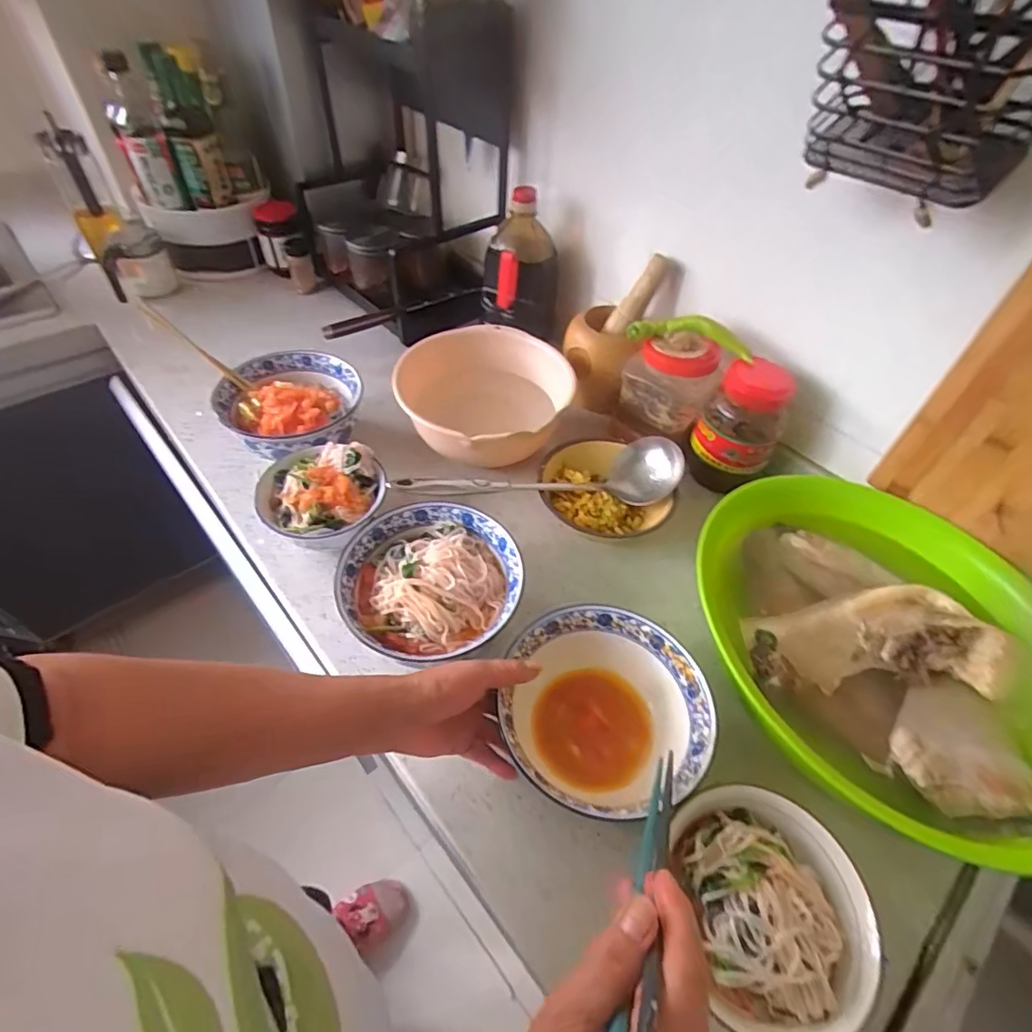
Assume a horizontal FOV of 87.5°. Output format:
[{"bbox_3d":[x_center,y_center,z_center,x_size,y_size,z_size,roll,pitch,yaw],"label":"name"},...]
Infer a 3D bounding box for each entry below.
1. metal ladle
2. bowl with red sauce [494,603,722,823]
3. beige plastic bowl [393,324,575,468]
[{"bbox_3d":[0.031,-0.055,0.596,0.317,0.036,0.074,-3,50,-6],"label":"metal ladle"},{"bbox_3d":[0.071,0.168,0.464,0.166,0.066,0.163,2,50,-2],"label":"bowl with red sauce"},{"bbox_3d":[-0.047,-0.146,0.699,0.208,0.087,0.211,2,50,-2],"label":"beige plastic bowl"}]

